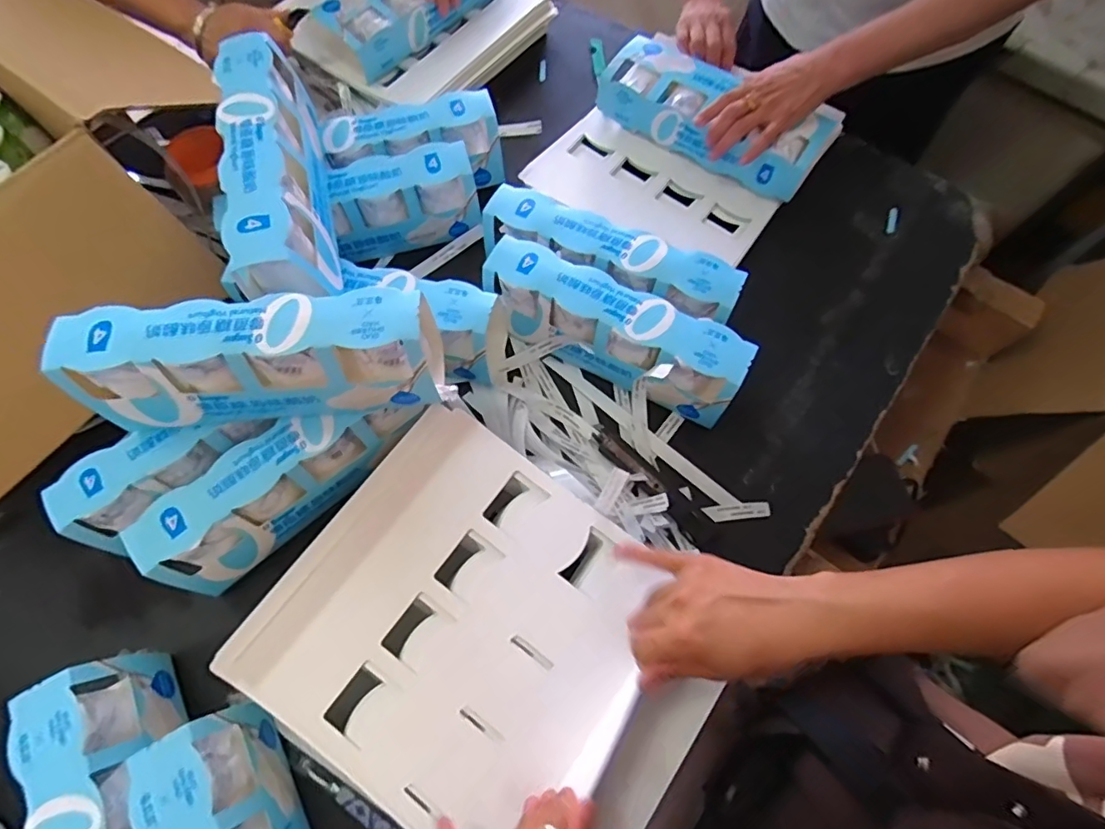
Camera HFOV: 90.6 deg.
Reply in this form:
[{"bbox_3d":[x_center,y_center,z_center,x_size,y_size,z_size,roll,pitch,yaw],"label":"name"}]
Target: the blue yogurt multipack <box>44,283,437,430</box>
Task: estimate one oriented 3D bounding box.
[{"bbox_3d":[-0.230,-0.040,0.446,0.265,0.104,0.064,-7,68,-2],"label":"blue yogurt multipack"}]

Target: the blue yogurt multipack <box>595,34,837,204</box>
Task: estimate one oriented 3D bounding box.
[{"bbox_3d":[0.196,-0.370,0.681,0.274,0.075,0.101,35,72,13],"label":"blue yogurt multipack"}]

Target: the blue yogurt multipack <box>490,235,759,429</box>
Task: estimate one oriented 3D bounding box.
[{"bbox_3d":[0.061,-0.087,0.559,0.269,0.089,0.076,28,71,11],"label":"blue yogurt multipack"}]

